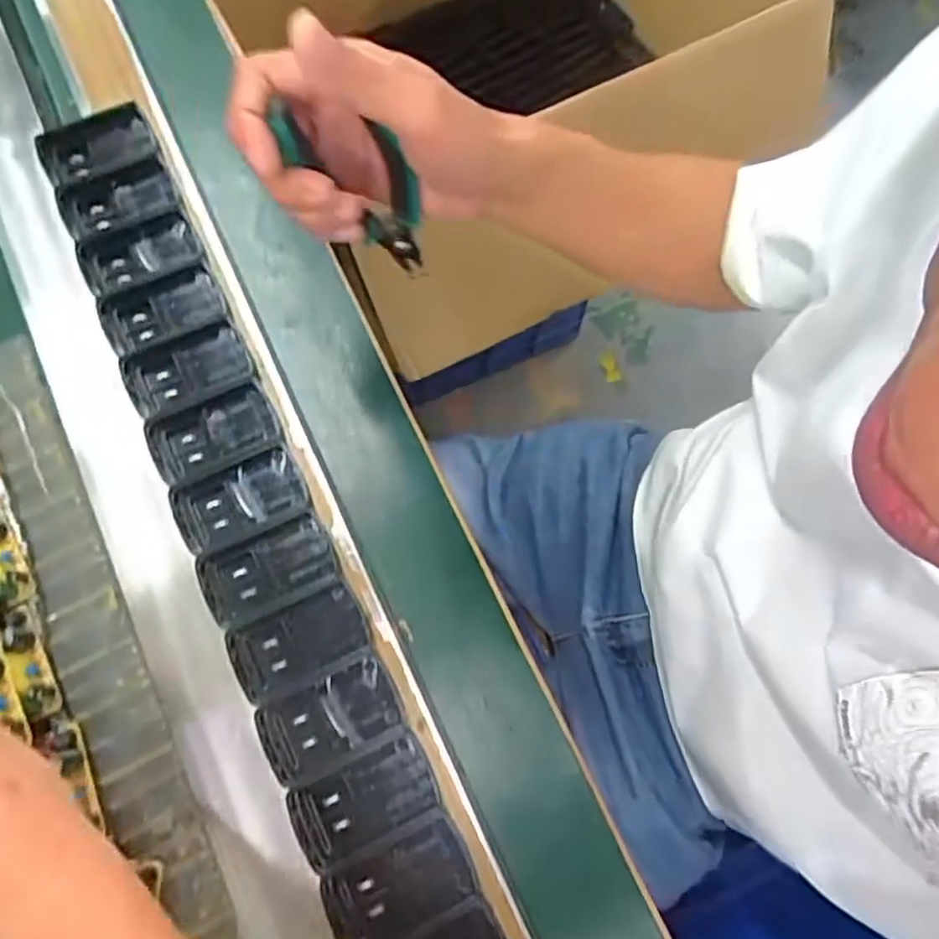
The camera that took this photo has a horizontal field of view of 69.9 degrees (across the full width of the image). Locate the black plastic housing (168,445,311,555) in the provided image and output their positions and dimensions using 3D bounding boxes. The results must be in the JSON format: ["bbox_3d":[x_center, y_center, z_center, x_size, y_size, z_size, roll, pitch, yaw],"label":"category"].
[{"bbox_3d":[-0.128,0.017,0.373,0.071,0.011,0.042,-22,77,-7],"label":"black plastic housing"}]

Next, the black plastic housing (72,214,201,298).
[{"bbox_3d":[-0.206,-0.135,0.422,0.070,0.017,0.044,-18,76,-6],"label":"black plastic housing"}]

